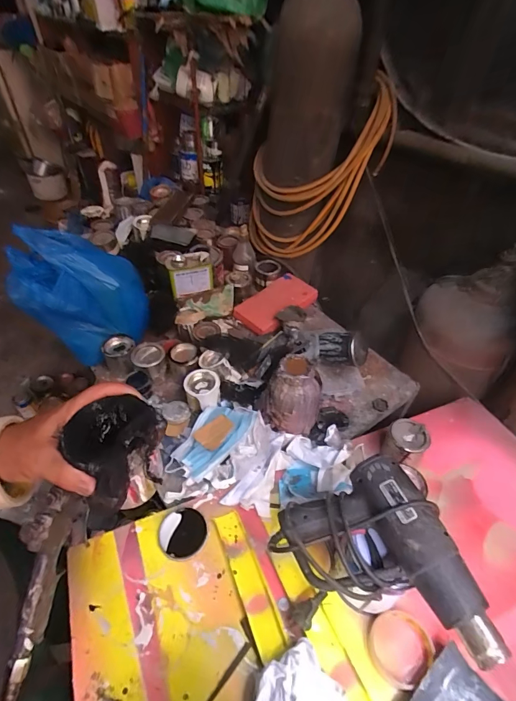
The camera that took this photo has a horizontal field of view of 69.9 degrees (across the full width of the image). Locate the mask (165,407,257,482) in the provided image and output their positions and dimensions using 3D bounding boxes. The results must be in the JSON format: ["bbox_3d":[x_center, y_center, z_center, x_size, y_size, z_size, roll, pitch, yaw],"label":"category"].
[{"bbox_3d":[-0.086,0.168,0.712,0.113,0.060,0.162,23,48,21],"label":"mask"}]

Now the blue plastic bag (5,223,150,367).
[{"bbox_3d":[-0.387,-0.129,0.804,0.245,0.270,0.129,-10,45,-10],"label":"blue plastic bag"}]

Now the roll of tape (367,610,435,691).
[{"bbox_3d":[0.190,0.394,0.496,0.087,0.024,0.076,-26,48,-27],"label":"roll of tape"}]

